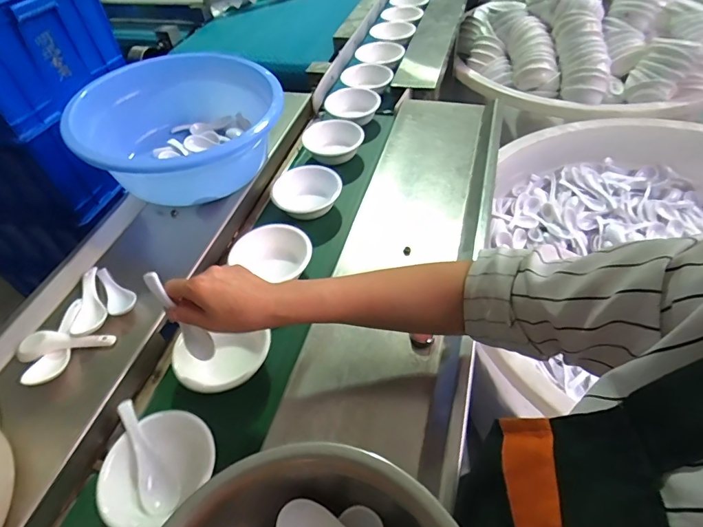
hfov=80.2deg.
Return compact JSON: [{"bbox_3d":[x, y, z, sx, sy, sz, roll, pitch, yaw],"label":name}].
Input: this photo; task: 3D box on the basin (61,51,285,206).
[{"bbox_3d":[-0.303,-0.245,0.737,0.316,0.138,0.316,-3,46,4],"label":"basin"}]

